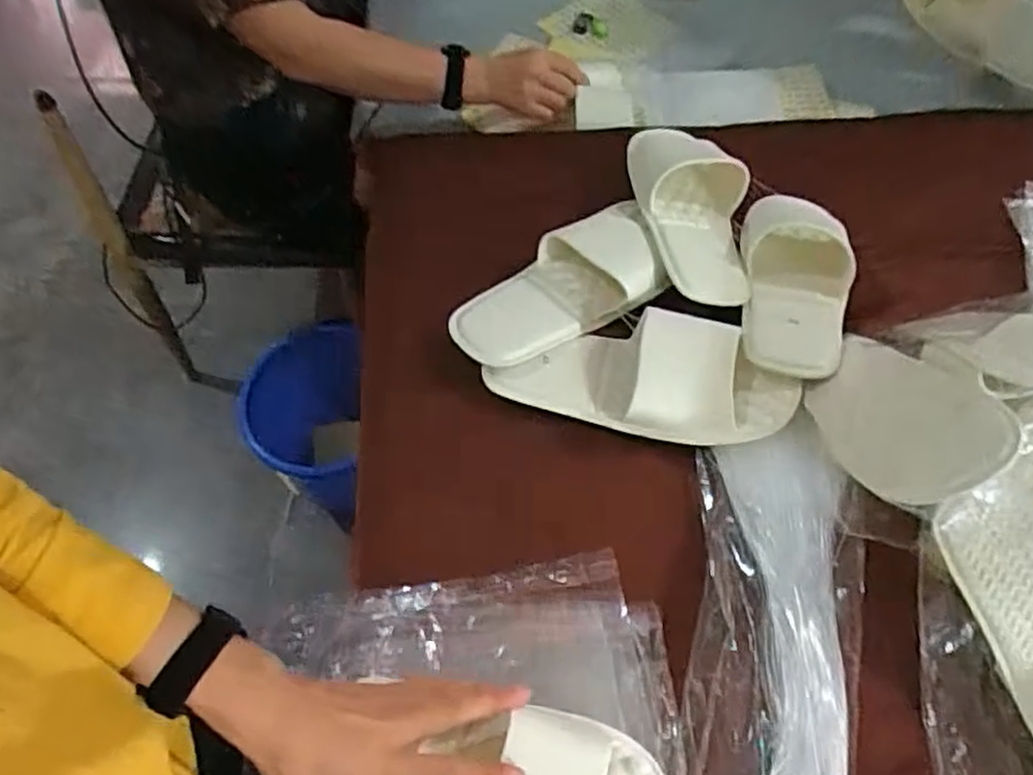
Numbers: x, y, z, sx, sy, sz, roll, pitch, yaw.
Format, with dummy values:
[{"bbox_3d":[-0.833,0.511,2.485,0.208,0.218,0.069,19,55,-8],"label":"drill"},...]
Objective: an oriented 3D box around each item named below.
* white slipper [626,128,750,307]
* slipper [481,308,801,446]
[{"bbox_3d":[0.175,-0.177,0.729,0.101,0.071,0.245,-4,59,-2],"label":"white slipper"},{"bbox_3d":[0.111,-0.013,0.645,0.261,0.054,0.114,13,60,8],"label":"slipper"}]

